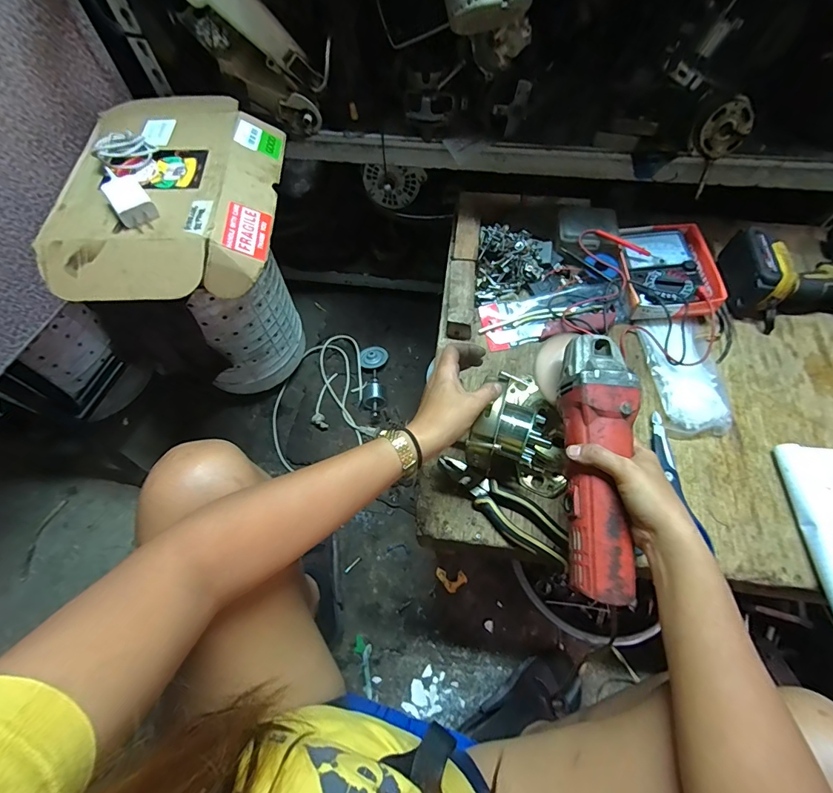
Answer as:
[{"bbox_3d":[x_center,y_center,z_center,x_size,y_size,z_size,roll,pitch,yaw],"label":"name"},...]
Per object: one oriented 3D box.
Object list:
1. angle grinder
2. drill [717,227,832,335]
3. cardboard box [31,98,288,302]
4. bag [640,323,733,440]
[{"bbox_3d":[0.177,0.056,0.425,0.076,0.078,0.271,2,71,3],"label":"angle grinder"},{"bbox_3d":[0.595,-0.189,0.638,0.227,0.077,0.191,-4,64,0],"label":"drill"},{"bbox_3d":[-0.324,-0.288,0.567,0.257,0.072,0.373,-3,64,1],"label":"cardboard box"},{"bbox_3d":[0.388,-0.034,0.598,0.098,0.026,0.188,1,64,3],"label":"bag"}]

